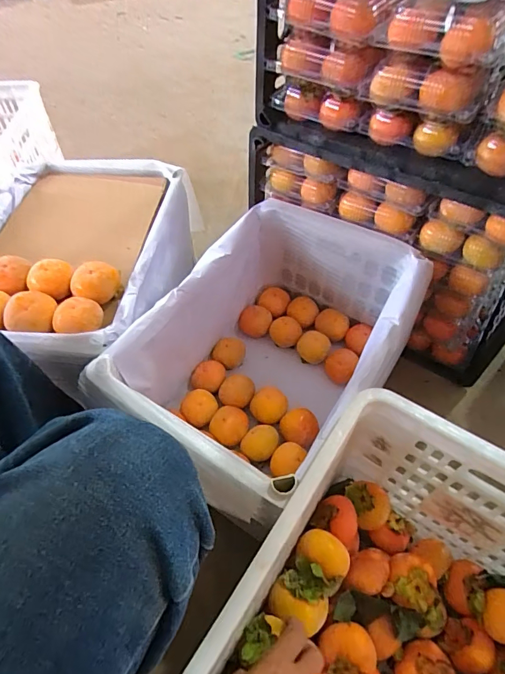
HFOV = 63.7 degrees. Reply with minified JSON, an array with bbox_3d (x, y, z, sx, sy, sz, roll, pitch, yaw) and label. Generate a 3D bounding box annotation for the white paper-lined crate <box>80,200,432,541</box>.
[{"bbox_3d":[0.032,0.027,0.626,0.297,0.221,0.419,27,59,19],"label":"white paper-lined crate"}]

